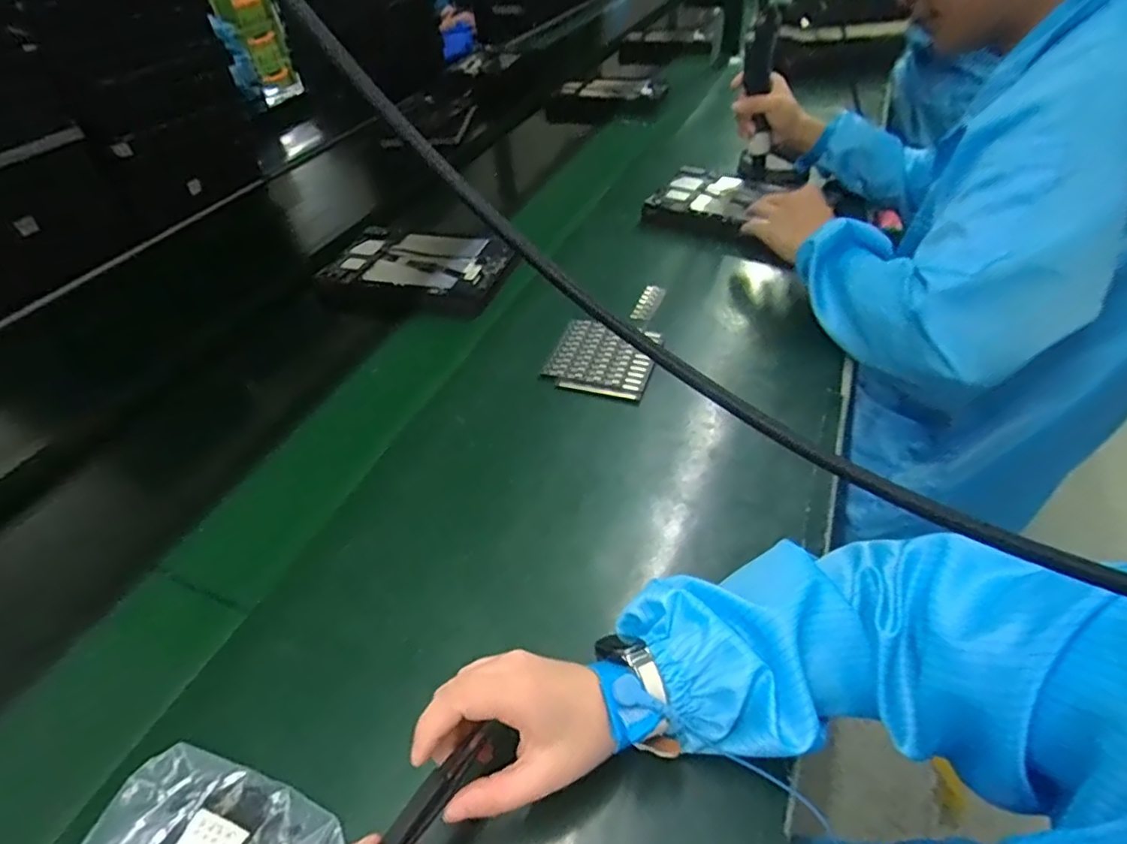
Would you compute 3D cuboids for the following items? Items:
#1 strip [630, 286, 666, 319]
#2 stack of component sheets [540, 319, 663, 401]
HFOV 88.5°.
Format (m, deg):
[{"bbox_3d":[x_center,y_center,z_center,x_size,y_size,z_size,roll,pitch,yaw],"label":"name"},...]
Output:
[{"bbox_3d":[0.102,-0.143,0.692,0.025,0.011,0.060,17,48,20],"label":"strip"},{"bbox_3d":[0.042,-0.069,0.615,0.109,0.013,0.106,12,46,16],"label":"stack of component sheets"}]

